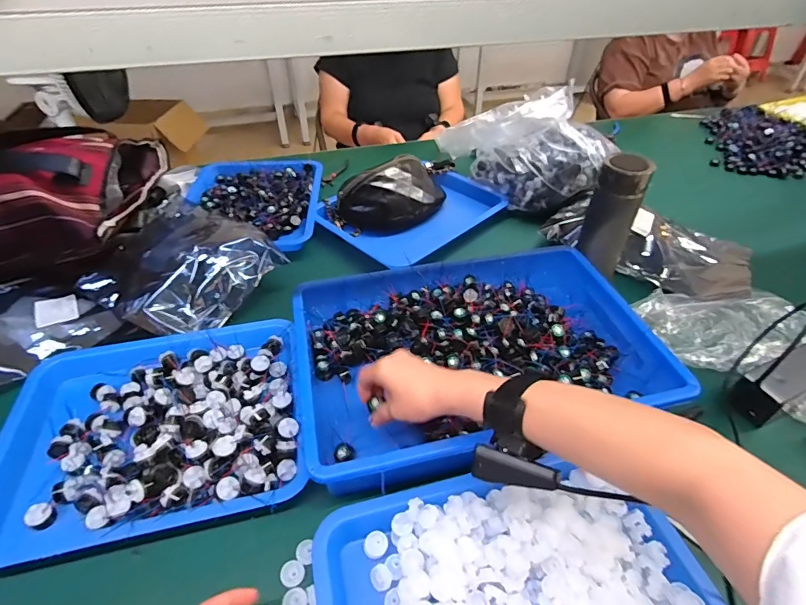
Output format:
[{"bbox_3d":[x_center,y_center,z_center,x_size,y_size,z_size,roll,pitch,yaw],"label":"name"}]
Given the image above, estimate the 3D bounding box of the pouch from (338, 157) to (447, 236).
[{"bbox_3d":[-0.016,-0.201,0.821,0.197,0.085,0.115,-29,50,-29],"label":"pouch"}]

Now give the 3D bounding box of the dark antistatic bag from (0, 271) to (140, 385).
[{"bbox_3d":[-0.521,0.013,0.607,0.211,0.024,0.228,-28,49,-28],"label":"dark antistatic bag"}]

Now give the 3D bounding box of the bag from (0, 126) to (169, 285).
[{"bbox_3d":[-0.607,-0.192,0.732,0.297,0.151,0.335,-4,43,-6],"label":"bag"}]

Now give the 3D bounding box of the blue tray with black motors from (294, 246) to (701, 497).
[{"bbox_3d":[0.086,0.062,0.549,0.420,0.071,0.287,-11,44,-13],"label":"blue tray with black motors"}]

